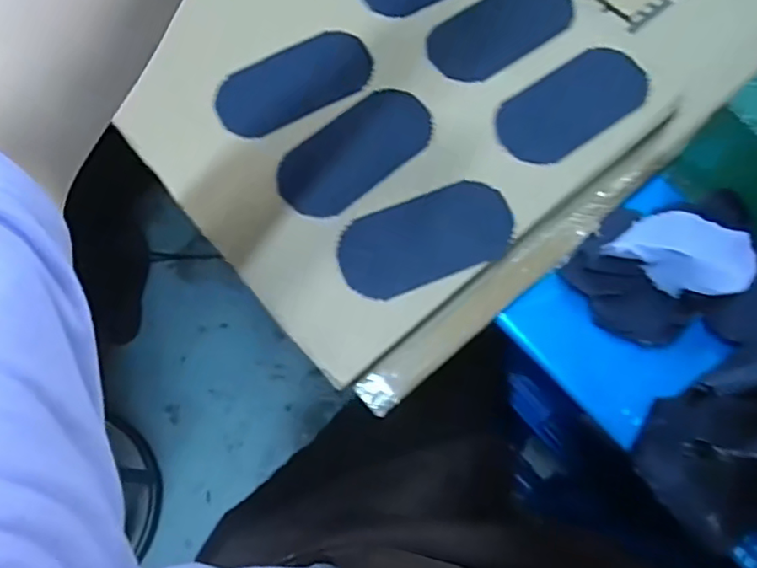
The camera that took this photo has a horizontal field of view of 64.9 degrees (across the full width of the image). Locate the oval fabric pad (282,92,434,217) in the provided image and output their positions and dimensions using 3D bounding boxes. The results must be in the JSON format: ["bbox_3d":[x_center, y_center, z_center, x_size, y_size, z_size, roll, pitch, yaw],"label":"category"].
[{"bbox_3d":[-0.018,-0.105,0.464,0.130,0.004,0.065,-40,75,-14],"label":"oval fabric pad"}]

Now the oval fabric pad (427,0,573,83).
[{"bbox_3d":[0.102,-0.216,0.501,0.125,0.008,0.066,-32,73,-12],"label":"oval fabric pad"}]

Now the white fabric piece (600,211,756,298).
[{"bbox_3d":[0.225,-0.028,0.448,0.095,0.038,0.066,25,71,8],"label":"white fabric piece"}]

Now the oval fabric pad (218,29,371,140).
[{"bbox_3d":[-0.068,-0.164,0.485,0.128,0.007,0.062,-29,72,-11],"label":"oval fabric pad"}]

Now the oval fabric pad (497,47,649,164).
[{"bbox_3d":[0.154,-0.143,0.473,0.123,0.008,0.066,-31,73,-11],"label":"oval fabric pad"}]

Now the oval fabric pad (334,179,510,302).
[{"bbox_3d":[0.036,-0.033,0.443,0.128,0.005,0.066,-19,71,-8],"label":"oval fabric pad"}]

